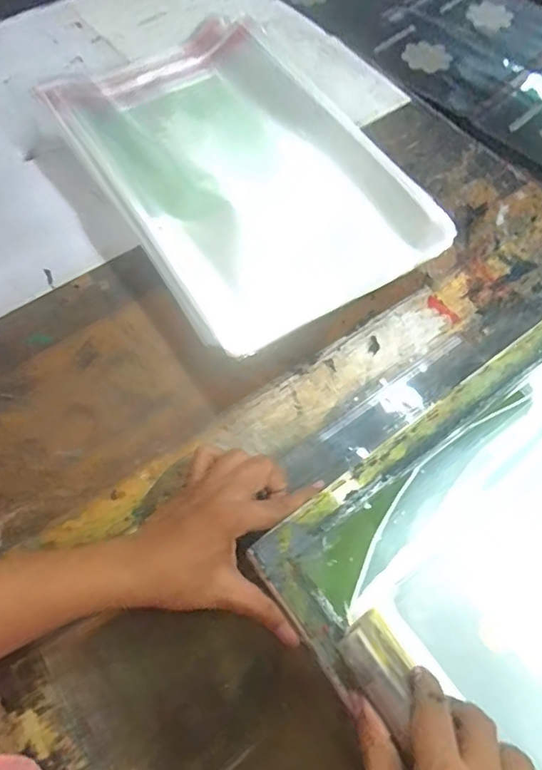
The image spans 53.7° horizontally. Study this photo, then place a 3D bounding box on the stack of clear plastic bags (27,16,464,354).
[{"bbox_3d":[-0.037,-0.228,0.581,0.258,0.065,0.407,-32,69,-15],"label":"stack of clear plastic bags"}]

